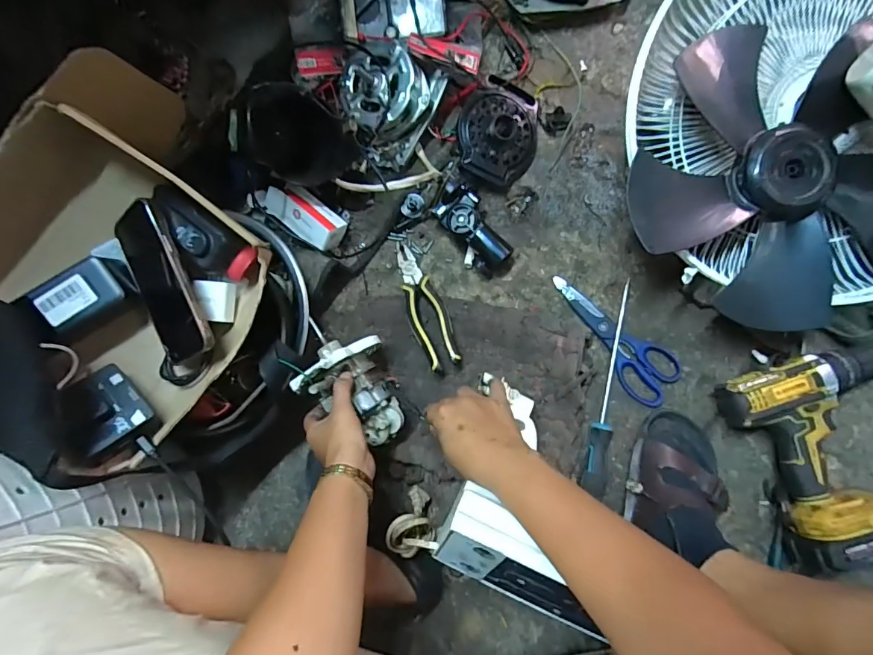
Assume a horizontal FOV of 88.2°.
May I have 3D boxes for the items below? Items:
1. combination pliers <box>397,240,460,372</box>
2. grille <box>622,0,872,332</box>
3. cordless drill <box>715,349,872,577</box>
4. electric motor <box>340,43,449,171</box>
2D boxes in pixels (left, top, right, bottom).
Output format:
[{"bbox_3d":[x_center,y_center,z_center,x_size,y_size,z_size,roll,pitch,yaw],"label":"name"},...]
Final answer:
[{"bbox_3d":[-0.017,-0.032,0.635,0.047,0.023,0.189,-20,73,-5],"label":"combination pliers"},{"bbox_3d":[0.436,-0.225,0.477,0.442,0.149,0.413,-8,83,7],"label":"grille"},{"bbox_3d":[0.479,0.141,0.531,0.196,0.090,0.228,-23,82,5],"label":"cordless drill"},{"bbox_3d":[-0.077,-0.318,0.626,0.131,0.090,0.143,31,89,10],"label":"electric motor"}]

